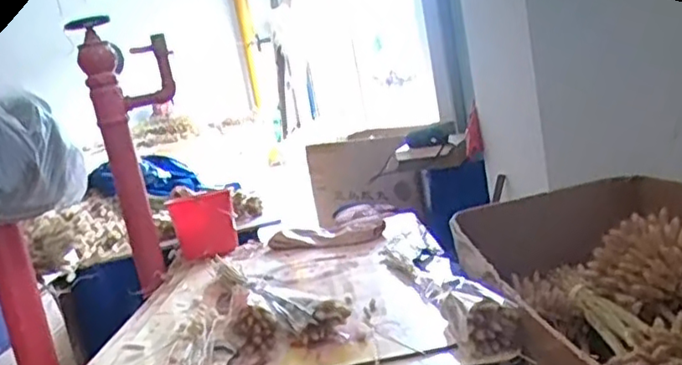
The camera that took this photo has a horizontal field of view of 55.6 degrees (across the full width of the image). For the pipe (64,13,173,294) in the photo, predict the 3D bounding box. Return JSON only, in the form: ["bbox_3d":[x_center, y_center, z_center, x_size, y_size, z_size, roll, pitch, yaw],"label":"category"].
[{"bbox_3d":[-0.562,-0.091,1.842,0.178,0.729,0.191,-3,13,38],"label":"pipe"}]

